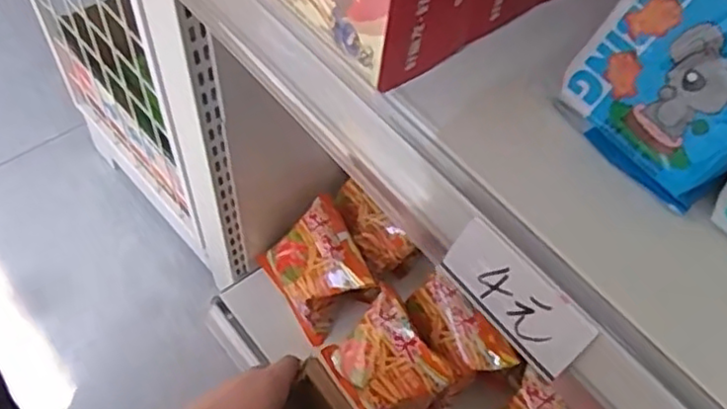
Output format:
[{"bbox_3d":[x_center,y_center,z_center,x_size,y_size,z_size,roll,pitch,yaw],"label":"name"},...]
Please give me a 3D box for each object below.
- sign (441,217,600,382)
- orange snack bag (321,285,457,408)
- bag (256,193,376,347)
[{"bbox_3d":[0.071,0.044,0.313,0.004,0.037,0.075,-12,51,-48],"label":"sign"},{"bbox_3d":[0.027,0.180,0.727,0.046,0.130,0.135,2,45,-46],"label":"orange snack bag"},{"bbox_3d":[-0.060,0.078,0.797,0.045,0.137,0.145,7,49,-49],"label":"bag"}]

